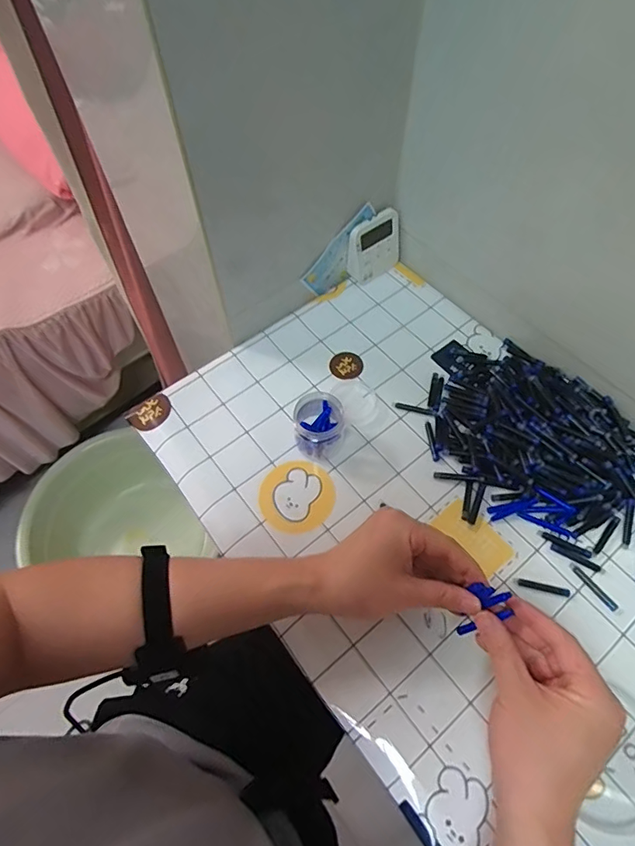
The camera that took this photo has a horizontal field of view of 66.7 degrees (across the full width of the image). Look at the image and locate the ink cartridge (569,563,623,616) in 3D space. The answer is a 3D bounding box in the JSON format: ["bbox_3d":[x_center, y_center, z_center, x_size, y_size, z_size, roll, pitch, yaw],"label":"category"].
[{"bbox_3d":[0.261,0.156,0.453,0.008,0.006,0.055,-33,66,-15],"label":"ink cartridge"}]

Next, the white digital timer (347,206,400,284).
[{"bbox_3d":[0.076,-0.229,0.626,0.077,0.078,0.024,-35,66,-16],"label":"white digital timer"}]

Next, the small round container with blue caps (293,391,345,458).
[{"bbox_3d":[0.001,0.002,0.510,0.052,0.051,0.057,7,62,5],"label":"small round container with blue caps"}]

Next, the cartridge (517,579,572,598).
[{"bbox_3d":[0.212,0.154,0.452,0.047,0.009,0.007,13,63,8],"label":"cartridge"}]

